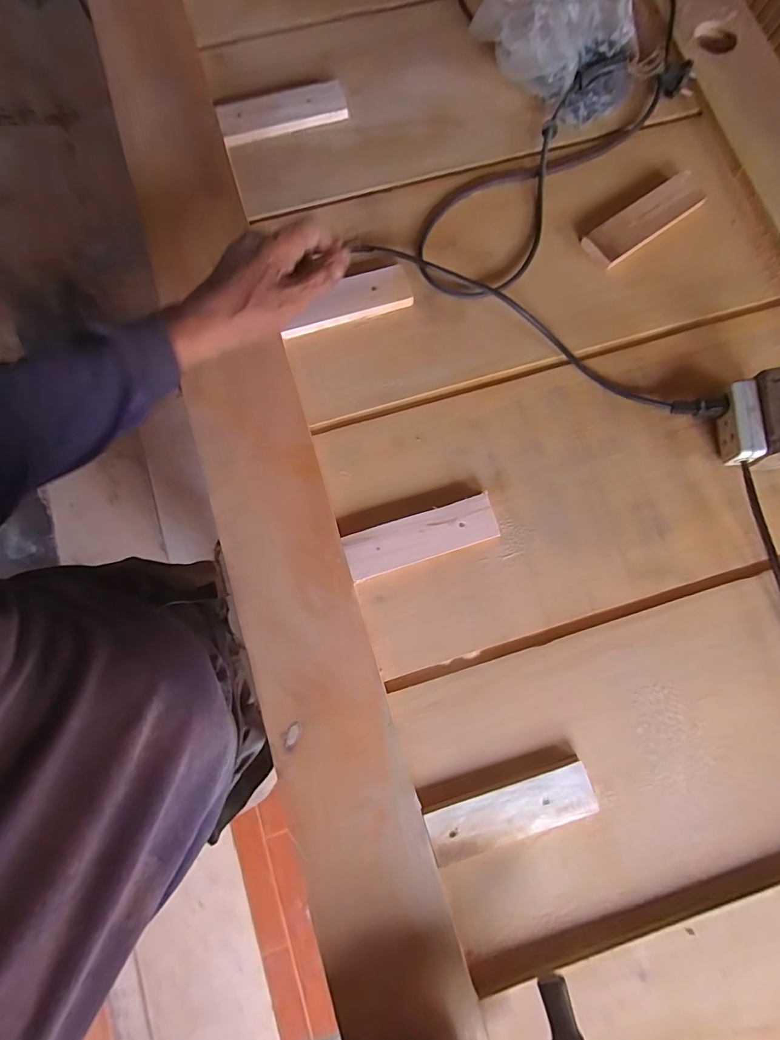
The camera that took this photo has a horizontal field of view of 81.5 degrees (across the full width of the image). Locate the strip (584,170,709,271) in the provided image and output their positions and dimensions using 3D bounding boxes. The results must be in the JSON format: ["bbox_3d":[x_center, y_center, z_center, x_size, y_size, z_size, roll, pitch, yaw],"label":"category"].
[{"bbox_3d":[0.297,-0.349,0.524,0.153,0.014,0.045,-35,81,-8],"label":"strip"}]

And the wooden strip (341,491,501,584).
[{"bbox_3d":[0.031,0.017,0.451,0.152,0.009,0.045,-17,79,-5],"label":"wooden strip"}]

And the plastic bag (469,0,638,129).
[{"bbox_3d":[0.203,-0.563,0.521,0.185,0.105,0.153,-24,80,-6],"label":"plastic bag"}]

